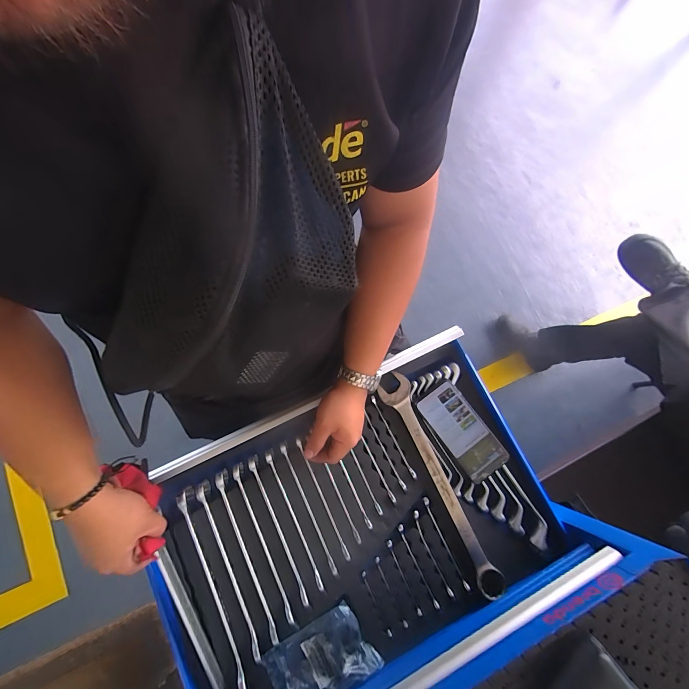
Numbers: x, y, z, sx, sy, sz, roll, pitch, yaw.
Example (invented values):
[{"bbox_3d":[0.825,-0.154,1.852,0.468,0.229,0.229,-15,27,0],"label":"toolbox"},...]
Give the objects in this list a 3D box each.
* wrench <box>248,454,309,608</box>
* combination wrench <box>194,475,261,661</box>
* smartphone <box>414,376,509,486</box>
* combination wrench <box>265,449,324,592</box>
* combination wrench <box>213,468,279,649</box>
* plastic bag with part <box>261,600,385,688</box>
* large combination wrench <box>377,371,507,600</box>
[{"bbox_3d":[-0.105,0.280,0.475,0.016,0.013,0.224,-23,80,-7],"label":"wrench"},{"bbox_3d":[-0.176,0.328,0.457,0.021,0.016,0.250,-23,80,-7],"label":"combination wrench"},{"bbox_3d":[0.193,0.144,0.518,0.074,0.010,0.162,-36,81,0],"label":"smartphone"},{"bbox_3d":[-0.080,0.269,0.482,0.012,0.022,0.215,-23,80,-7],"label":"combination wrench"},{"bbox_3d":[-0.150,0.311,0.463,0.018,0.016,0.244,-22,80,-7],"label":"combination wrench"},{"bbox_3d":[-0.034,0.446,0.438,0.141,0.020,0.093,-26,80,-8],"label":"plastic bag with part"},{"bbox_3d":[0.149,0.212,0.502,0.052,0.013,0.350,-24,79,-3],"label":"large combination wrench"}]

